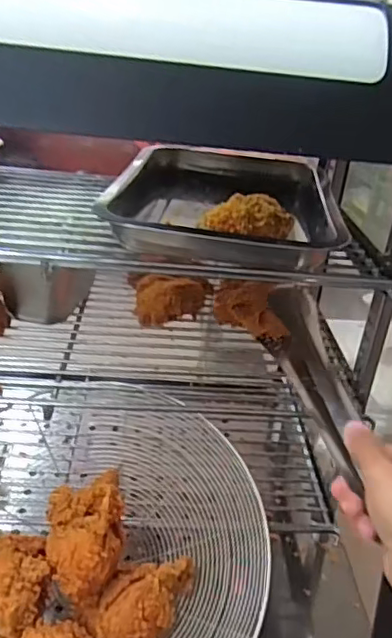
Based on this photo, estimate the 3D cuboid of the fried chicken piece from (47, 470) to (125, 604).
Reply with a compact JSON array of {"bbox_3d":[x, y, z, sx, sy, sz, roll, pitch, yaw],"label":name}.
[{"bbox_3d":[-0.087,0.158,0.463,0.055,0.080,0.080,0,28,-14],"label":"fried chicken piece"}]

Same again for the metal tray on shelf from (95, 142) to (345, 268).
[{"bbox_3d":[0.028,-0.118,0.586,0.192,0.039,0.268,7,27,-1],"label":"metal tray on shelf"}]

